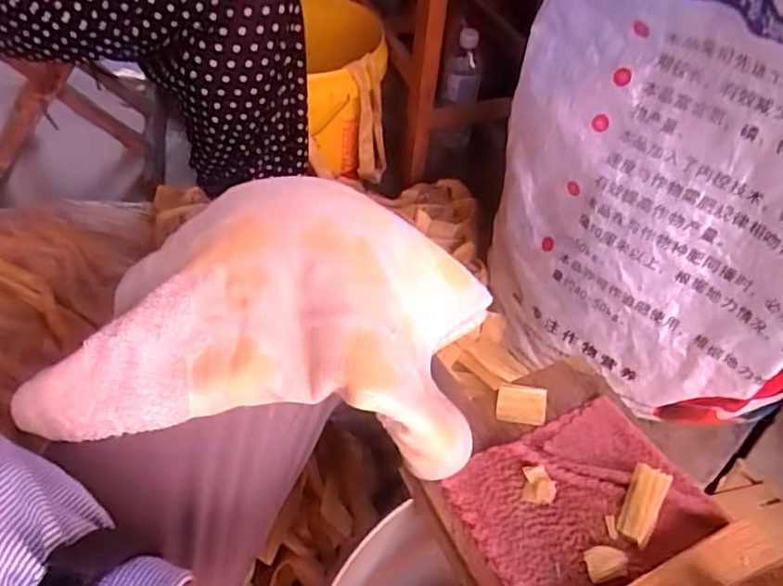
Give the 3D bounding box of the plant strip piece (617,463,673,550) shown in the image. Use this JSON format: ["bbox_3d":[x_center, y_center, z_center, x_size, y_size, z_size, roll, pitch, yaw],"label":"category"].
[{"bbox_3d":[0.152,0.127,0.360,0.019,0.005,0.047,25,66,17],"label":"plant strip piece"}]

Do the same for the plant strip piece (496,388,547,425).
[{"bbox_3d":[0.090,0.078,0.413,0.033,0.004,0.024,6,77,7],"label":"plant strip piece"}]

